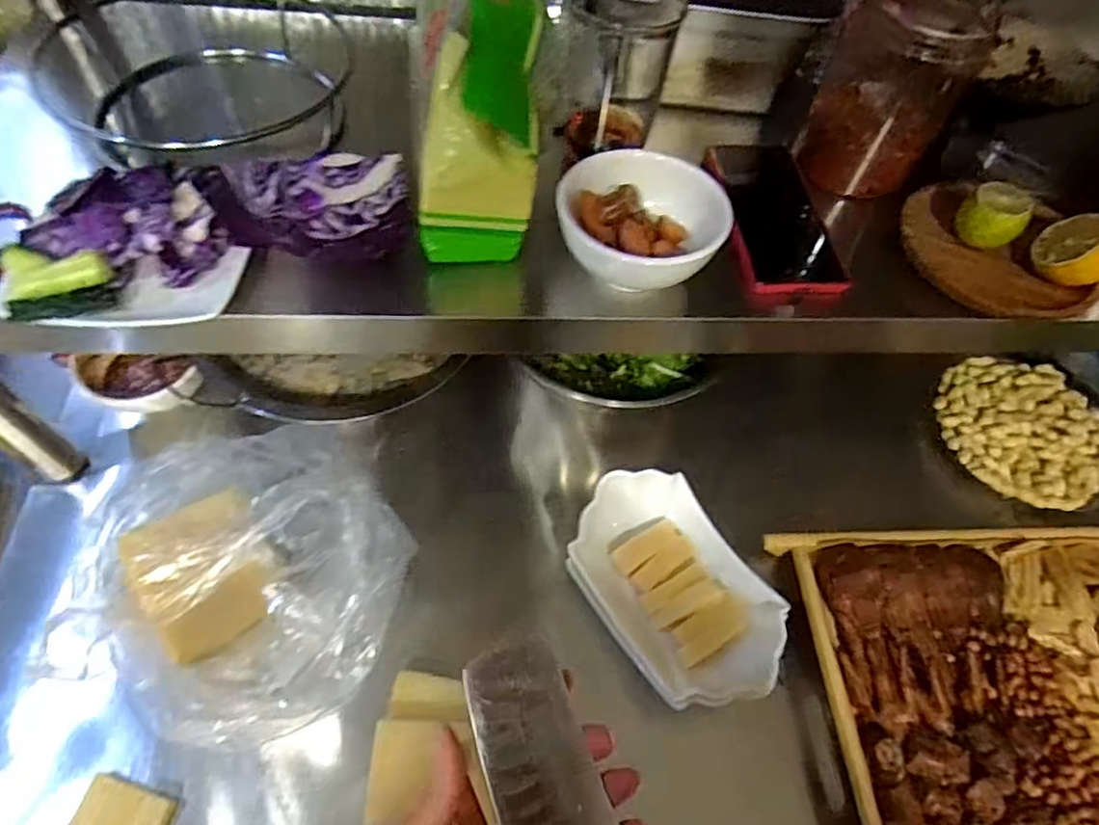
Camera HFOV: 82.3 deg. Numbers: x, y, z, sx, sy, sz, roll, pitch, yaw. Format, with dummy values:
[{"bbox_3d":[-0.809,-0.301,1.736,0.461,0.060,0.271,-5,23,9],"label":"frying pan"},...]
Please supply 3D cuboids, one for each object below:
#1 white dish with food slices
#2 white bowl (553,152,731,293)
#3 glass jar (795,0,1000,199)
[{"bbox_3d":[0.101,0.138,0.498,0.121,0.060,0.180,-30,64,-21],"label":"white dish with food slices"},{"bbox_3d":[0.064,-0.135,0.433,0.110,0.050,0.110,2,58,-3],"label":"white bowl"},{"bbox_3d":[0.272,-0.263,0.506,0.103,0.136,0.109,27,60,12],"label":"glass jar"}]

